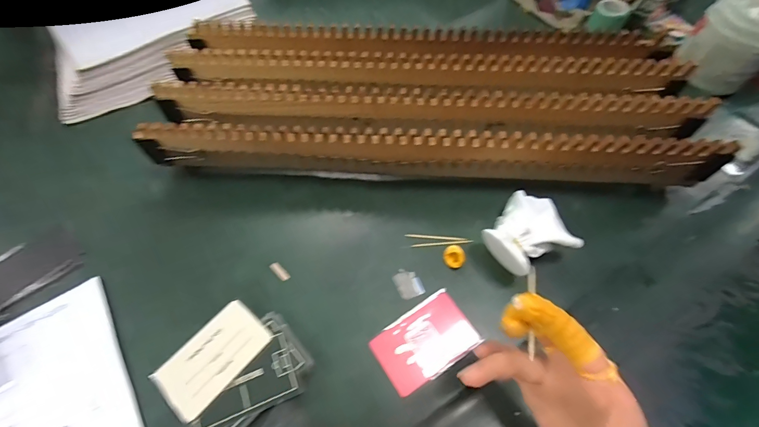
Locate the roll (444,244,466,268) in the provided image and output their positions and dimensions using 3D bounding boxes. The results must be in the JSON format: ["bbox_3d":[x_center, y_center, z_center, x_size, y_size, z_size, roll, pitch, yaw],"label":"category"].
[{"bbox_3d":[0.074,0.042,0.356,0.021,0.014,0.018,27,64,14],"label":"roll"}]

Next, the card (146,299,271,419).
[{"bbox_3d":[-0.139,0.119,0.302,0.054,0.004,0.086,34,64,21],"label":"card"}]

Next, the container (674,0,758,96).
[{"bbox_3d":[0.467,-0.229,0.469,0.083,0.091,0.094,-37,66,-18],"label":"container"}]

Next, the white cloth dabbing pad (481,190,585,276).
[{"bbox_3d":[0.137,0.019,0.350,0.078,0.048,0.072,-23,63,-12],"label":"white cloth dabbing pad"}]

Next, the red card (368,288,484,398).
[{"bbox_3d":[0.041,0.114,0.324,0.088,0.004,0.058,-30,65,-16],"label":"red card"}]

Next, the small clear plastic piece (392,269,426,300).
[{"bbox_3d":[0.028,0.068,0.351,0.024,0.004,0.029,-22,63,-12],"label":"small clear plastic piece"}]

